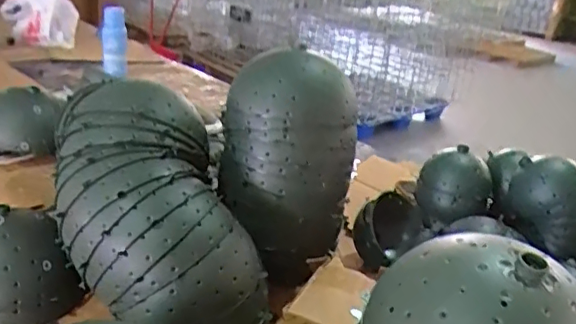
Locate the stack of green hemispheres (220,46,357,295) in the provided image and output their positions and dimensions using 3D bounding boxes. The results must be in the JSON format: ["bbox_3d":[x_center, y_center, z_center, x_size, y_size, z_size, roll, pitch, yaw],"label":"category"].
[{"bbox_3d":[-0.006,0.004,0.875,0.167,0.315,0.158,26,29,38],"label":"stack of green hemispheres"}]

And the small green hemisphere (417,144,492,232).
[{"bbox_3d":[0.305,0.050,1.055,0.133,0.122,0.119,14,23,16],"label":"small green hemisphere"}]

